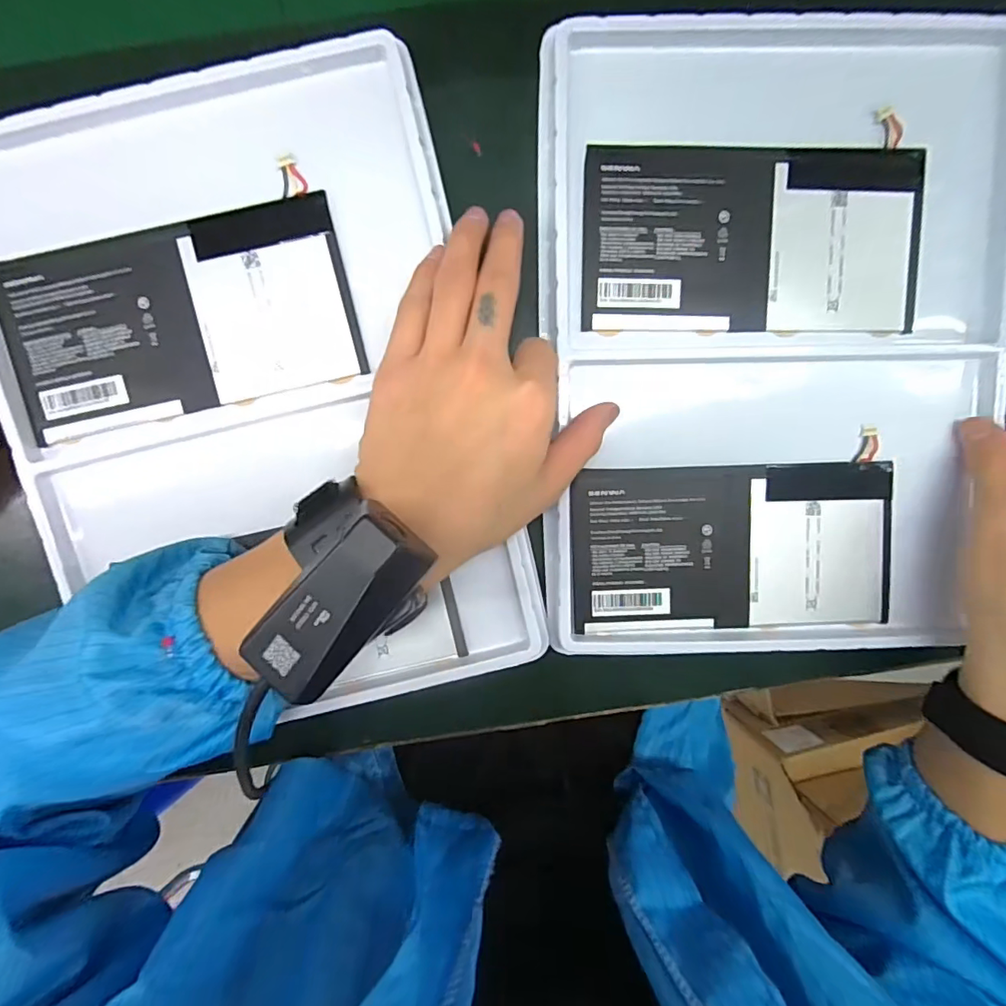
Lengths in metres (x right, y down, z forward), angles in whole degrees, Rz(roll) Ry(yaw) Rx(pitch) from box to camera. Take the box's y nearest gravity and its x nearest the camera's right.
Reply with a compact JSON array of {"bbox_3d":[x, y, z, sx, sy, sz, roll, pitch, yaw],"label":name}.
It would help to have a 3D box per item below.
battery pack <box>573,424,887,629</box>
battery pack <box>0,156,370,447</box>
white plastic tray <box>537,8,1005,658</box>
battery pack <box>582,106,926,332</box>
[{"bbox_3d":[0.126,0.024,0.288,0.171,0.005,0.090,-2,97,0],"label":"battery pack"},{"bbox_3d":[-0.164,-0.094,0.263,0.170,0.004,0.095,-14,97,1],"label":"battery pack"},{"bbox_3d":[0.142,-0.078,0.276,0.236,0.015,0.316,-2,97,0],"label":"white plastic tray"},{"bbox_3d":[0.130,-0.138,0.270,0.172,0.004,0.092,0,97,0],"label":"battery pack"}]

